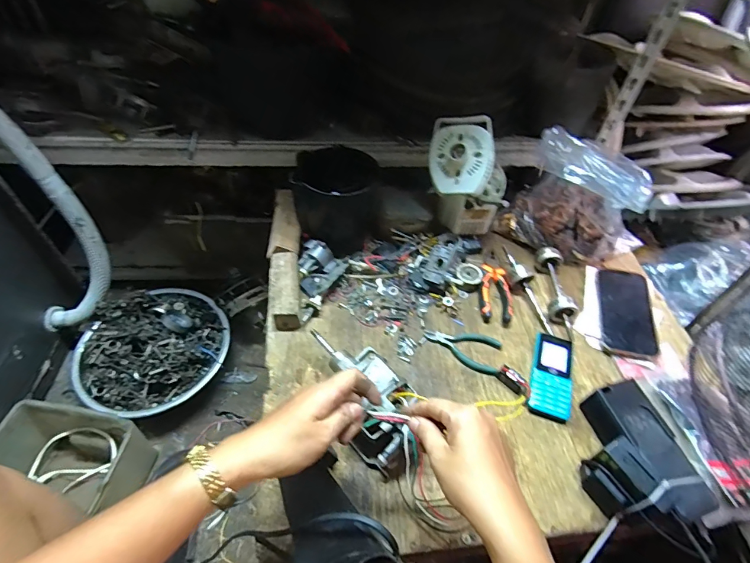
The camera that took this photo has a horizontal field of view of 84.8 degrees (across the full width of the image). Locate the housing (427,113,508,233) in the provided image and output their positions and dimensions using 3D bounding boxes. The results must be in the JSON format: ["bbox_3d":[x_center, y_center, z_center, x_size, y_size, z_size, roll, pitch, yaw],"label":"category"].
[{"bbox_3d":[0.155,-0.179,0.715,0.133,0.157,0.122,7,51,2],"label":"housing"}]

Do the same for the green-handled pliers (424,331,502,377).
[{"bbox_3d":[0.130,0.096,0.606,0.115,0.013,0.054,20,52,12],"label":"green-handled pliers"}]

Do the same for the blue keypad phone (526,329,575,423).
[{"bbox_3d":[0.250,0.133,0.580,0.054,0.015,0.123,18,52,11],"label":"blue keypad phone"}]

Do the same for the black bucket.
[{"bbox_3d":[-0.062,-0.132,0.683,0.130,0.134,0.130,2,51,-2],"label":"black bucket"}]

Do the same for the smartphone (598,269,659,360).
[{"bbox_3d":[0.399,0.047,0.650,0.078,0.009,0.159,10,56,13],"label":"smartphone"}]

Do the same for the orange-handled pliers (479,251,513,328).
[{"bbox_3d":[0.196,0.004,0.680,0.048,0.021,0.145,6,51,1],"label":"orange-handled pliers"}]

